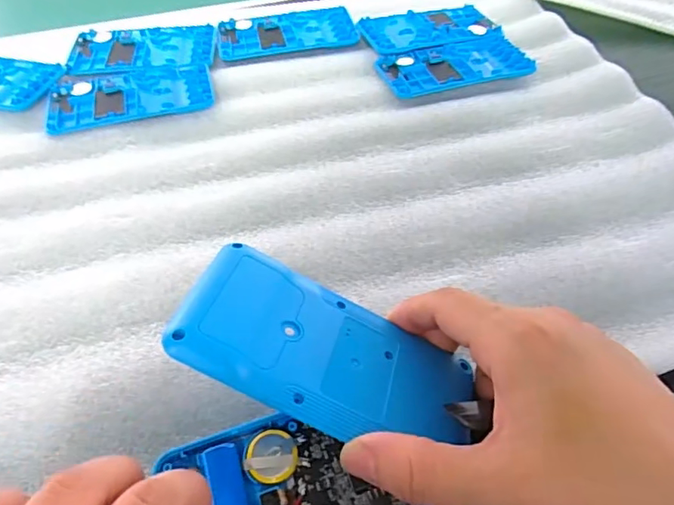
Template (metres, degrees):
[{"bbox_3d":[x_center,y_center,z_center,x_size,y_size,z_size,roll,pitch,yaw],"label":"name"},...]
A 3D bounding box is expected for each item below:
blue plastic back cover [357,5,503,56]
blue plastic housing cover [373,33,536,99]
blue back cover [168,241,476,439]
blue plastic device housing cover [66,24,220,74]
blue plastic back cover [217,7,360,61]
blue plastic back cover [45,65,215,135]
[{"bbox_3d":[0.080,-0.197,0.452,0.116,0.004,0.060,-13,53,-11],"label":"blue plastic back cover"},{"bbox_3d":[0.093,-0.152,0.415,0.115,0.007,0.057,-15,53,-13],"label":"blue plastic housing cover"},{"bbox_3d":[-0.001,0.039,0.199,0.115,0.006,0.057,28,44,-5],"label":"blue back cover"},{"bbox_3d":[-0.159,-0.167,0.426,0.114,0.004,0.062,-5,51,-5],"label":"blue plastic device housing cover"},{"bbox_3d":[-0.044,-0.191,0.450,0.118,0.007,0.059,-10,52,-8],"label":"blue plastic back cover"},{"bbox_3d":[-0.153,-0.118,0.386,0.116,0.009,0.059,-11,52,-9],"label":"blue plastic back cover"}]

